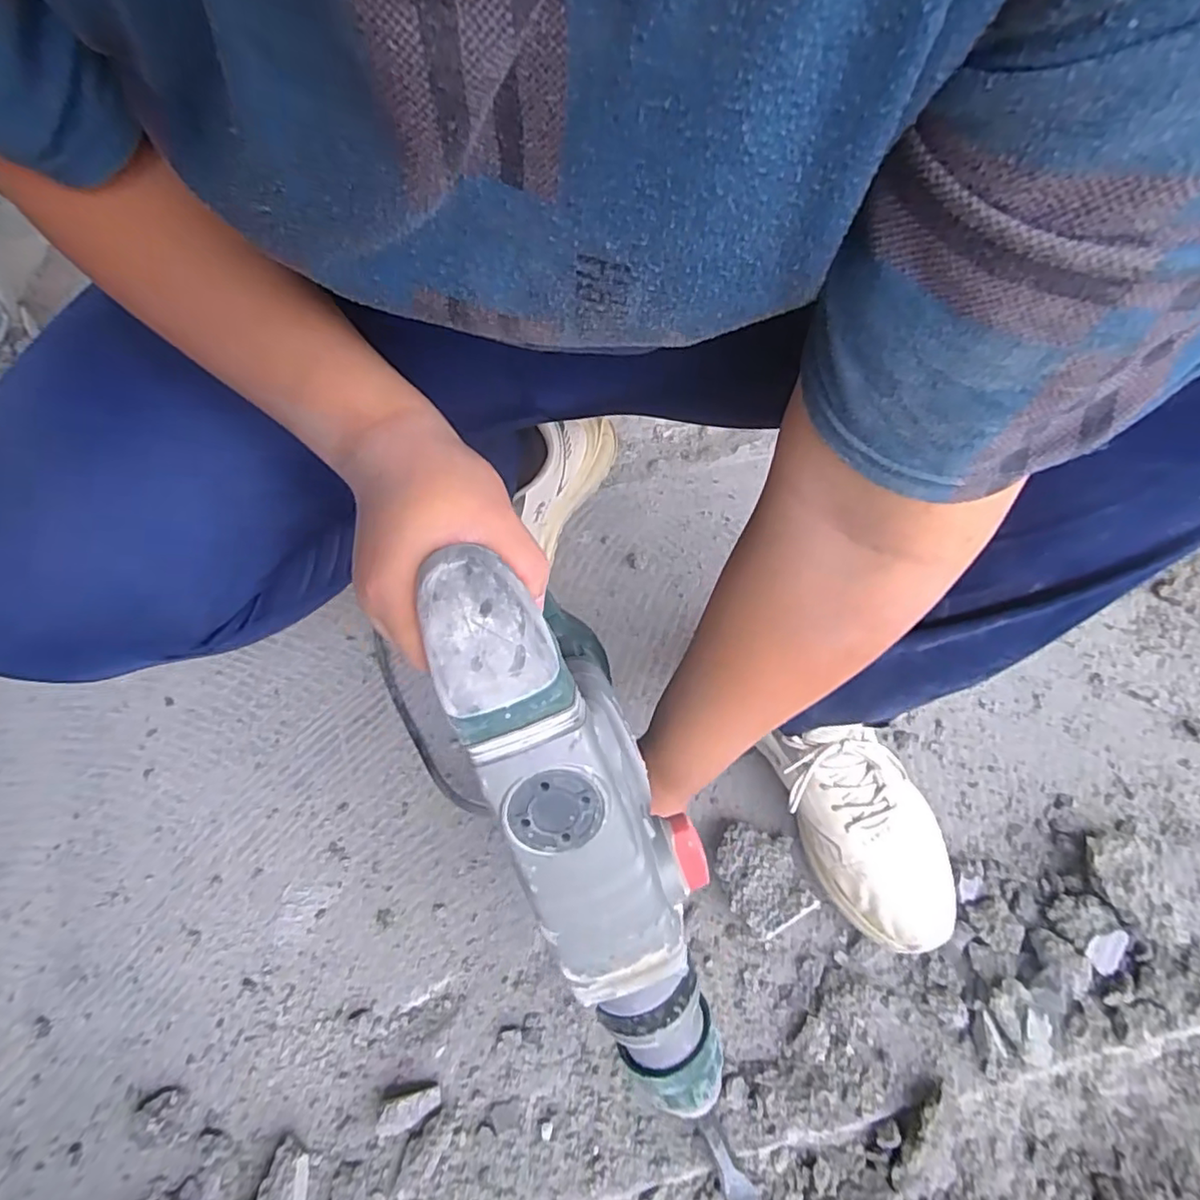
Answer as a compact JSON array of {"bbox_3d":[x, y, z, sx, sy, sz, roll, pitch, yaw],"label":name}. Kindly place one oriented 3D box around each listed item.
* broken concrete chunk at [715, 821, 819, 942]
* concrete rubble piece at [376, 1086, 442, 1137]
[{"bbox_3d":[0.136,0.232,0.527,0.066,0.029,0.085,-17,56,-7],"label":"broken concrete chunk"},{"bbox_3d":[-0.142,0.374,0.458,0.048,0.019,0.020,-18,57,-8],"label":"concrete rubble piece"}]

